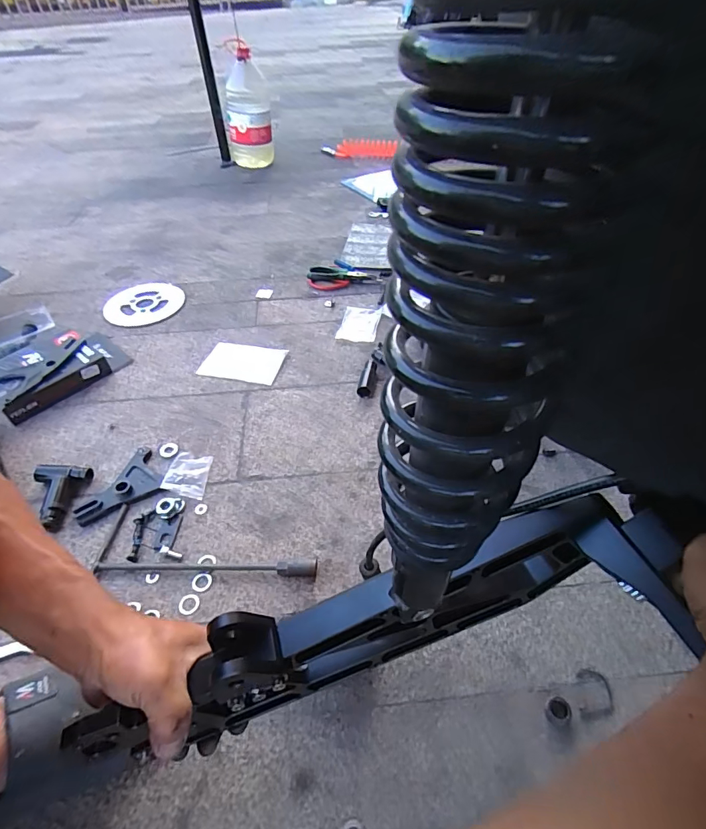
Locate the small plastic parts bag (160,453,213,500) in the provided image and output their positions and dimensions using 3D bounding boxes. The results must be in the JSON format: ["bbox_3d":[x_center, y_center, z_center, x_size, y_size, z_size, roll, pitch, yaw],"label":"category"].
[{"bbox_3d":[-0.241,0.087,0.646,0.054,0.020,0.070,2,47,3],"label":"small plastic parts bag"}]

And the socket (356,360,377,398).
[{"bbox_3d":[0.028,-0.067,0.781,0.022,0.025,0.084,12,48,11],"label":"socket"}]

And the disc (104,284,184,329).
[{"bbox_3d":[-0.451,-0.245,0.963,0.148,0.015,0.153,0,47,0],"label":"disc"}]

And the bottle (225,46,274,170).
[{"bbox_3d":[-0.347,-0.984,1.462,0.150,0.302,0.139,-9,48,-8],"label":"bottle"}]

